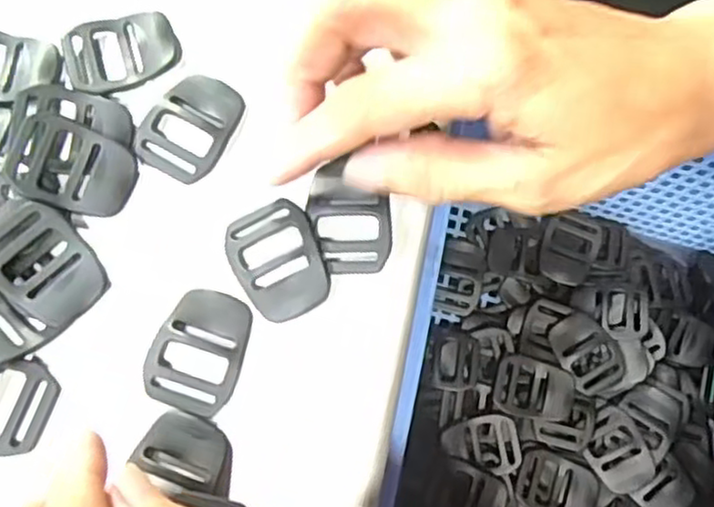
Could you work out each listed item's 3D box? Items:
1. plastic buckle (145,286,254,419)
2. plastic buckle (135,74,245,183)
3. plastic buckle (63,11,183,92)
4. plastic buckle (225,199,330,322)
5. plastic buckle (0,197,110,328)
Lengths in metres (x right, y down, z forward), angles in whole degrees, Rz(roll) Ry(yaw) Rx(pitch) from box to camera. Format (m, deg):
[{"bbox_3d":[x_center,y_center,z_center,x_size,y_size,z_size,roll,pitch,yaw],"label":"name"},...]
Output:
[{"bbox_3d":[-0.050,0.030,0.225,0.028,0.005,0.038,17,74,4],"label":"plastic buckle"},{"bbox_3d":[-0.058,-0.044,0.243,0.029,0.006,0.037,25,75,6],"label":"plastic buckle"},{"bbox_3d":[-0.083,-0.071,0.249,0.039,0.008,0.027,-18,75,-6],"label":"plastic buckle"},{"bbox_3d":[-0.026,0.002,0.231,0.028,0.007,0.038,-23,76,-7],"label":"plastic buckle"},{"bbox_3d":[-0.102,0.001,0.225,0.045,0.009,0.028,40,77,10],"label":"plastic buckle"}]

